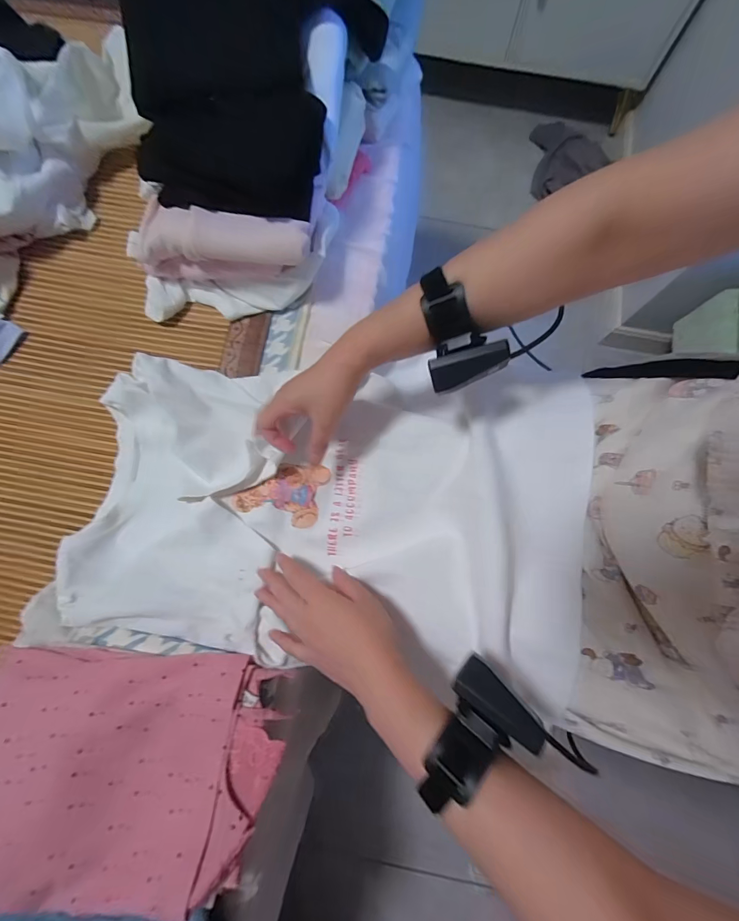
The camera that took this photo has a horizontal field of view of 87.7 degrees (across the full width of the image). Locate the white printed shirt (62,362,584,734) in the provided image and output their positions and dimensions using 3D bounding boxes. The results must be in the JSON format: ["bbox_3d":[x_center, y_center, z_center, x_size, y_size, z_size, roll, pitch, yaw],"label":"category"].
[{"bbox_3d":[-0.053,0.039,0.426,0.532,0.087,0.357,9,78,1],"label":"white printed shirt"}]

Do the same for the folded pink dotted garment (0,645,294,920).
[{"bbox_3d":[-0.223,0.273,0.336,0.268,0.059,0.188,5,78,0],"label":"folded pink dotted garment"}]

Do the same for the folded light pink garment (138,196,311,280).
[{"bbox_3d":[-0.178,-0.261,0.479,0.215,0.097,0.065,6,78,0],"label":"folded light pink garment"}]

